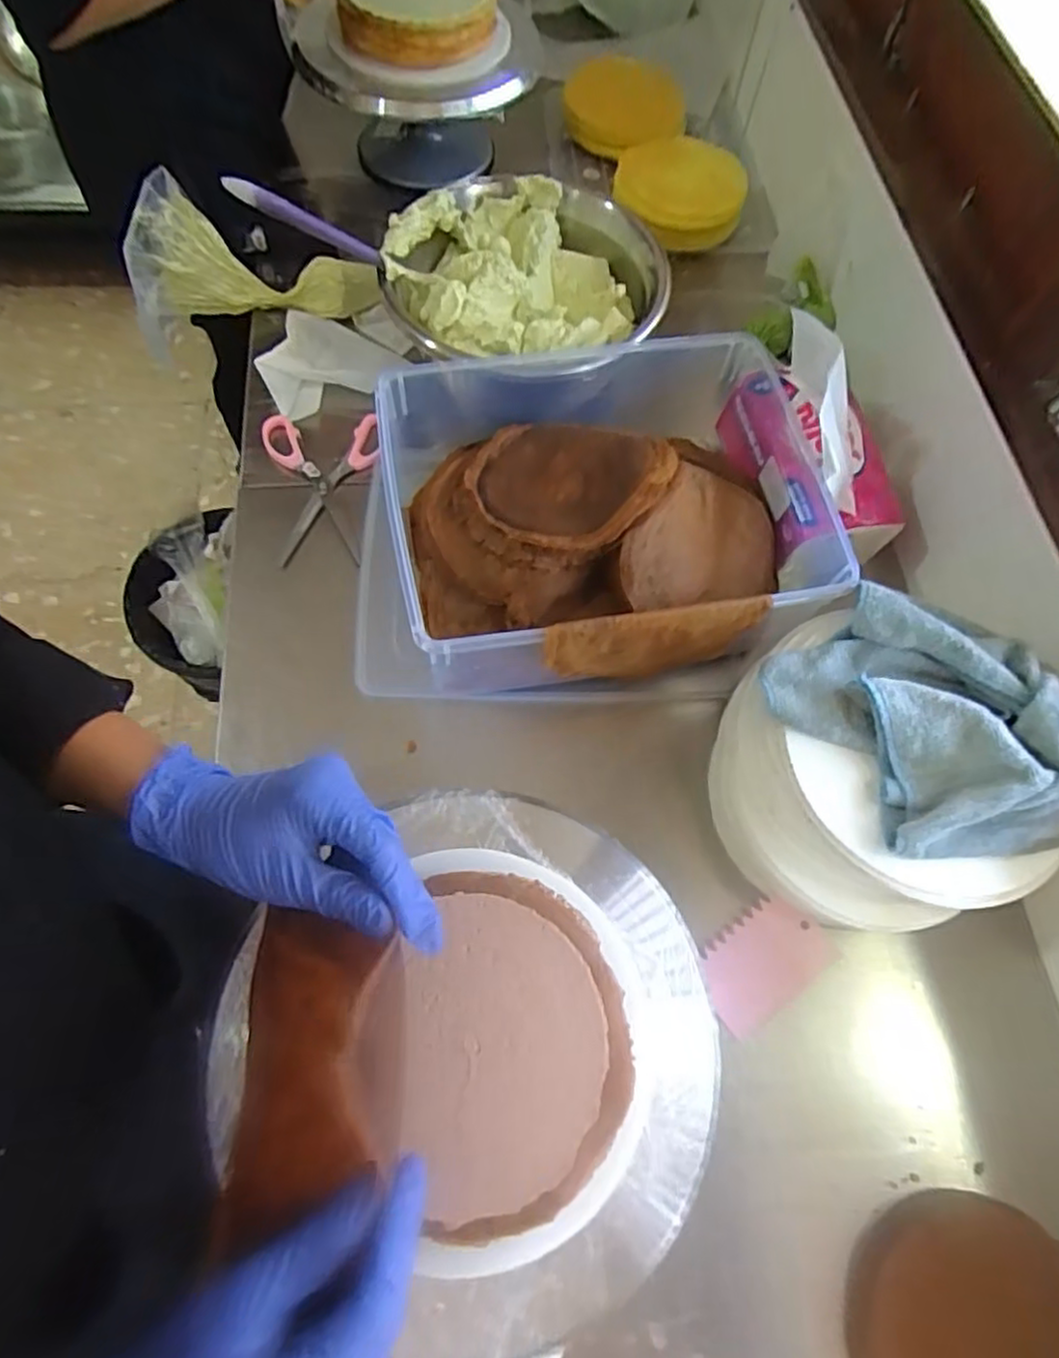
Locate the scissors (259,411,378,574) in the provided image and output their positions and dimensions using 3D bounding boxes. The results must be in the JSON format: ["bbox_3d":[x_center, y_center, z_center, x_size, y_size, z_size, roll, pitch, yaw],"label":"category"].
[{"bbox_3d":[-0.214,-0.197,0.719,0.118,0.021,0.176,-5,72,-6],"label":"scissors"}]

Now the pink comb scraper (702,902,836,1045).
[{"bbox_3d":[0.189,0.229,0.561,0.108,0.004,0.070,-35,81,-11],"label":"pink comb scraper"}]

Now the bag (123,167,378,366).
[{"bbox_3d":[-0.318,-0.472,0.809,0.284,0.146,0.100,-5,67,-5],"label":"bag"}]

